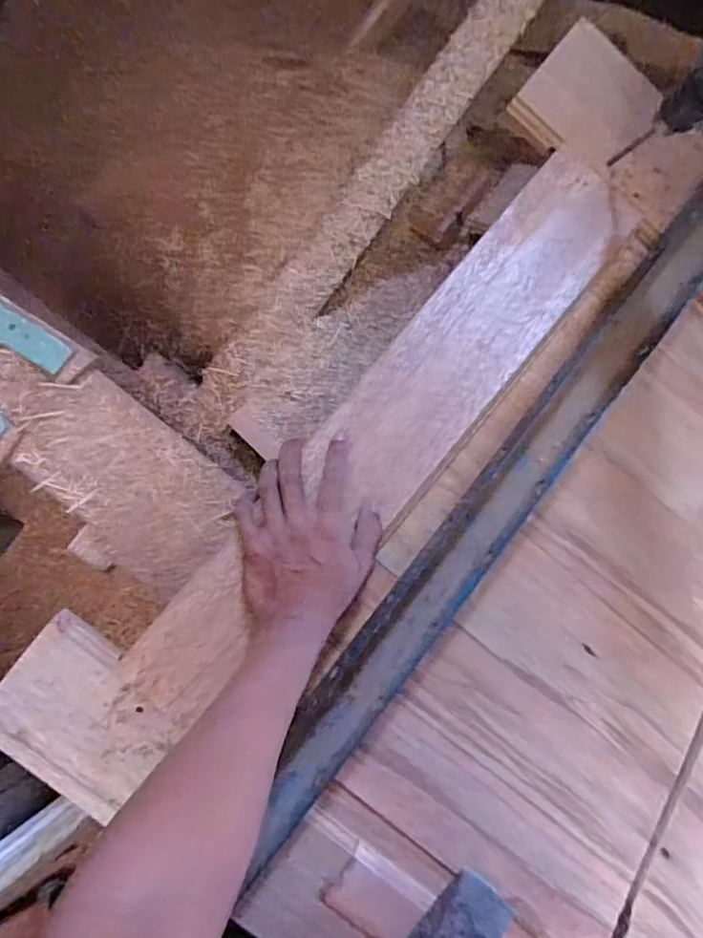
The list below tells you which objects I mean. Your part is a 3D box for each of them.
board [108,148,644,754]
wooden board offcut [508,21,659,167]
[{"bbox_3d":[0.027,-0.028,0.543,0.107,0.013,0.640,42,84,-7],"label":"board"},{"bbox_3d":[0.221,-0.341,0.566,0.110,0.017,0.110,41,84,-7],"label":"wooden board offcut"}]

